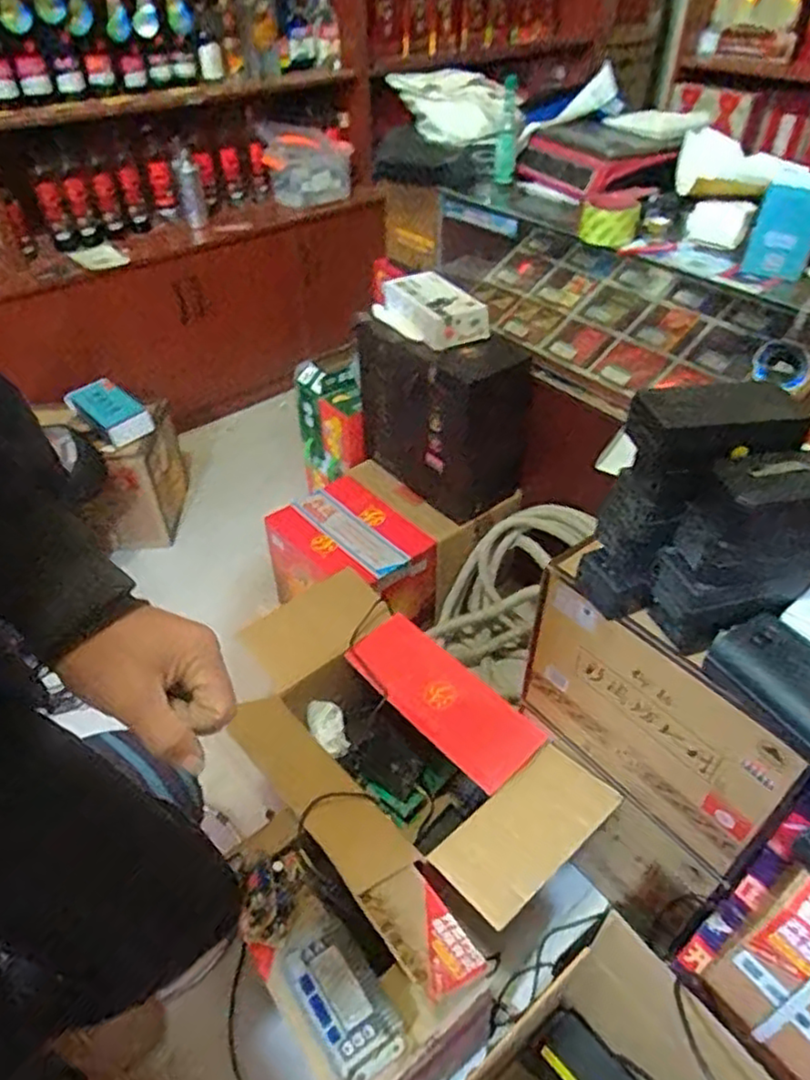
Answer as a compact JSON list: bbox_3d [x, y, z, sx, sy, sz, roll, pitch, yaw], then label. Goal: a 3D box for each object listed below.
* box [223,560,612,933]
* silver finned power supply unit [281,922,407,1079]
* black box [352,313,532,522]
[{"bbox_3d":[-0.036,0.389,1.179,0.398,0.304,0.668,-31,50,-29],"label":"box"},{"bbox_3d":[-0.077,0.559,0.821,0.095,0.037,0.175,-26,48,-25],"label":"silver finned power supply unit"},{"bbox_3d":[0.091,-0.291,1.515,0.212,0.356,0.389,-28,49,-27],"label":"black box"}]

